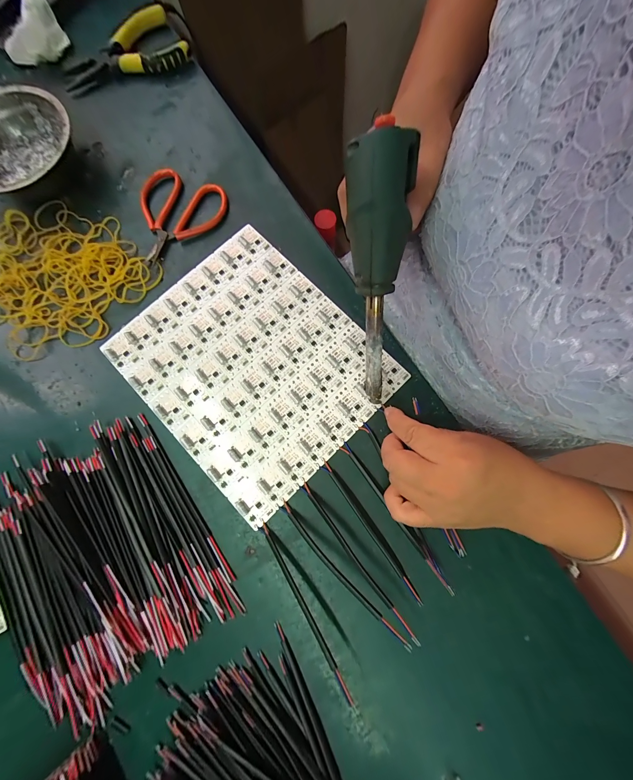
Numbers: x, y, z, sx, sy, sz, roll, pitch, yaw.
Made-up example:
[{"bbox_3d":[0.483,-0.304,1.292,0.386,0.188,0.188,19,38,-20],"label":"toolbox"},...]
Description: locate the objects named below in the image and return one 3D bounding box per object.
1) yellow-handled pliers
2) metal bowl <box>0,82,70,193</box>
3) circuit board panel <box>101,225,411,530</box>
[{"bbox_3d":[-0.219,-0.388,0.315,0.146,0.035,0.058,-26,80,-5],"label":"yellow-handled pliers"},{"bbox_3d":[-0.314,-0.250,0.293,0.122,0.042,0.122,-30,81,-6],"label":"metal bowl"},{"bbox_3d":[-0.064,-0.029,0.271,0.200,0.008,0.235,-43,82,-8],"label":"circuit board panel"}]

